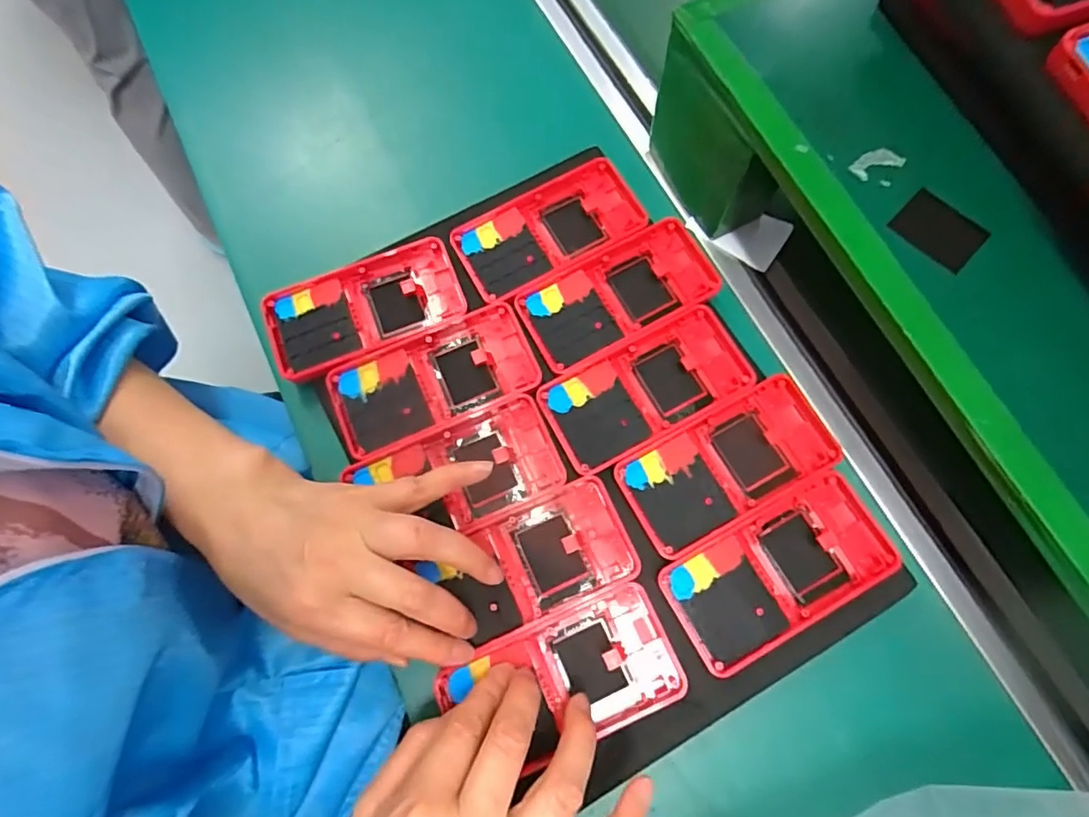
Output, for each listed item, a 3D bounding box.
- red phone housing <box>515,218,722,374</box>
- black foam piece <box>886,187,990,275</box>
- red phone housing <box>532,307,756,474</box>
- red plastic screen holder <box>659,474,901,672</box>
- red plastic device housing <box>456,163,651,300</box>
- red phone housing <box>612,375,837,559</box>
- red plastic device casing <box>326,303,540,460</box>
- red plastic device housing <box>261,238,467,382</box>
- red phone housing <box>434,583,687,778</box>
[{"bbox_3d":[0.050,-0.074,0.356,0.128,0.011,0.062,-28,76,-9],"label":"red phone housing"},{"bbox_3d":[0.193,-0.087,0.272,0.039,0.004,0.031,44,78,11],"label":"black foam piece"},{"bbox_3d":[0.064,-0.013,0.338,0.126,0.011,0.061,-26,75,-8],"label":"red phone housing"},{"bbox_3d":[0.128,0.089,0.308,0.120,0.015,0.062,-25,75,-8],"label":"red plastic screen holder"},{"bbox_3d":[0.006,-0.121,0.370,0.125,0.009,0.063,-29,76,-9],"label":"red plastic device housing"},{"bbox_3d":[0.107,0.031,0.325,0.124,0.011,0.060,-27,76,-9],"label":"red phone housing"},{"bbox_3d":[-0.067,-0.017,0.341,0.123,0.008,0.062,-23,75,-7],"label":"red plastic device casing"},{"bbox_3d":[-0.115,-0.063,0.361,0.123,0.019,0.063,-22,75,-7],"label":"red plastic device housing"},{"bbox_3d":[0.008,0.143,0.291,0.119,0.016,0.062,-22,75,-7],"label":"red phone housing"}]

